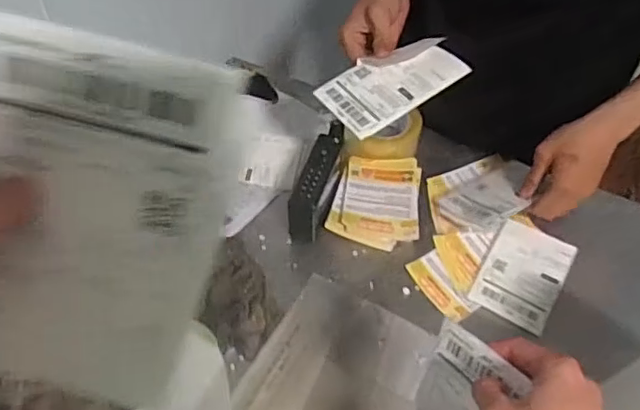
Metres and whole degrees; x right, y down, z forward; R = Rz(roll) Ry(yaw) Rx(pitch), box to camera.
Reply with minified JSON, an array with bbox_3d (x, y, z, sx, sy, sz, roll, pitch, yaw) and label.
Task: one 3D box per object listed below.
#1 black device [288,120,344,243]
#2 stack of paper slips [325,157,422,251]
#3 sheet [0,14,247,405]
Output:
[{"bbox_3d":[-0.001,-0.041,0.843,0.046,0.057,0.184,15,64,11],"label":"black device"},{"bbox_3d":[0.089,-0.006,0.875,0.124,0.029,0.150,14,52,11],"label":"stack of paper slips"},{"bbox_3d":[-0.096,0.010,0.256,0.100,0.156,0.007,10,15,-15],"label":"sheet"}]

